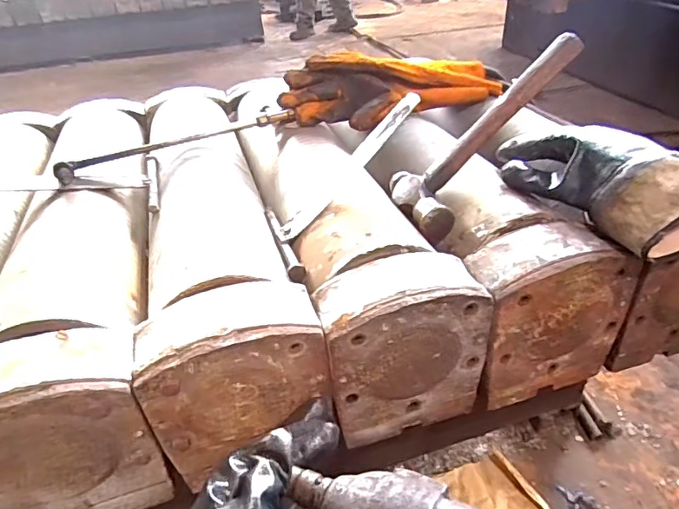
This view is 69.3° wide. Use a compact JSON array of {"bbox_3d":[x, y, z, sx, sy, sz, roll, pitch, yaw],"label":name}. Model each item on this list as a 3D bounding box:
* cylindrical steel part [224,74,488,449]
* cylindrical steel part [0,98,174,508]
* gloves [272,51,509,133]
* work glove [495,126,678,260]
[{"bbox_3d":[-0.030,-0.079,0.736,0.157,0.176,0.696,-12,37,-12],"label":"cylindrical steel part"},{"bbox_3d":[-0.333,-0.024,0.679,0.151,0.168,0.705,-12,37,-12],"label":"cylindrical steel part"},{"bbox_3d":[0.099,-0.277,0.787,0.378,0.078,0.123,-19,39,-20],"label":"gloves"},{"bbox_3d":[0.274,-0.085,0.527,0.118,0.067,0.238,-22,40,-24],"label":"work glove"}]

